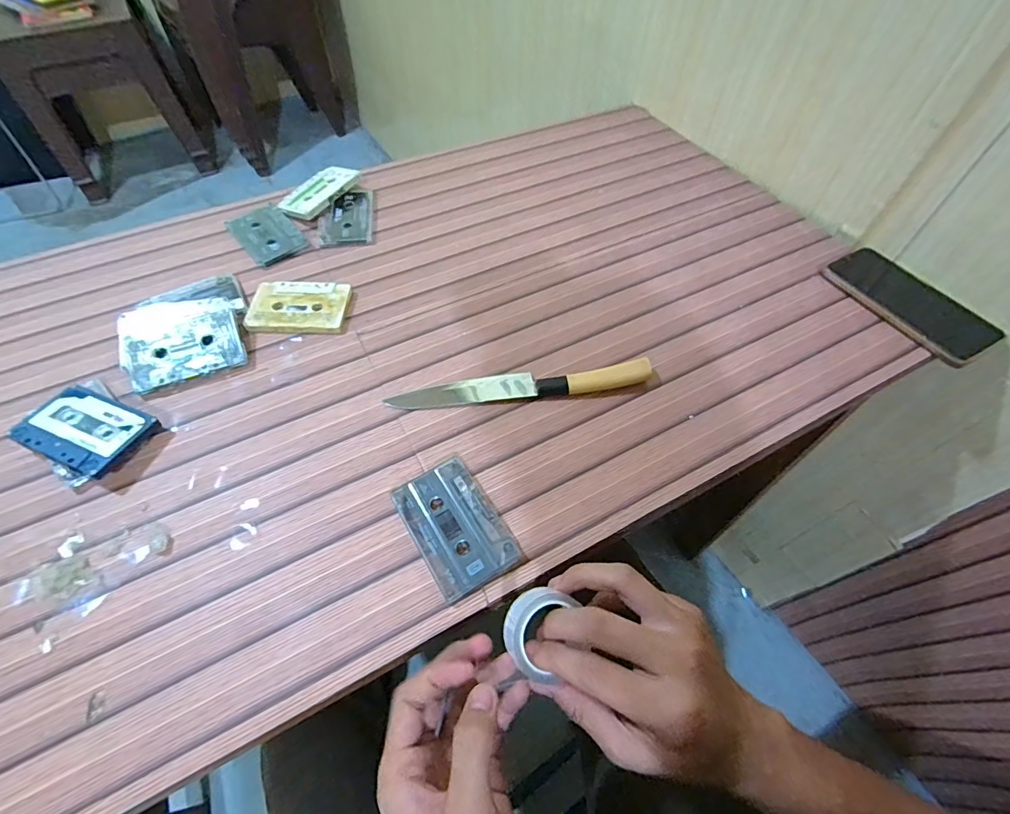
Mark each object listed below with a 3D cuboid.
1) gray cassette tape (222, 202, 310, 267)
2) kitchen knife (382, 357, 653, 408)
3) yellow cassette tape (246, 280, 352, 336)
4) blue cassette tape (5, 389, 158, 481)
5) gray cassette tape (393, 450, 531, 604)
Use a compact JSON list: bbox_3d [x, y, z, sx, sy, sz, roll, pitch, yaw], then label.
[{"bbox_3d":[-0.286,-0.209,0.562,0.062,0.013,0.097,-37,64,-22],"label":"gray cassette tape"},{"bbox_3d":[0.016,-0.021,0.438,0.242,0.016,0.026,-5,57,-3],"label":"kitchen knife"},{"bbox_3d":[-0.218,-0.104,0.495,0.098,0.012,0.068,1,57,1],"label":"yellow cassette tape"},{"bbox_3d":[-0.357,0.021,0.399,0.095,0.016,0.062,20,52,10],"label":"blue cassette tape"},{"bbox_3d":[-0.038,0.091,0.364,0.065,0.013,0.103,-28,61,-17],"label":"gray cassette tape"}]

